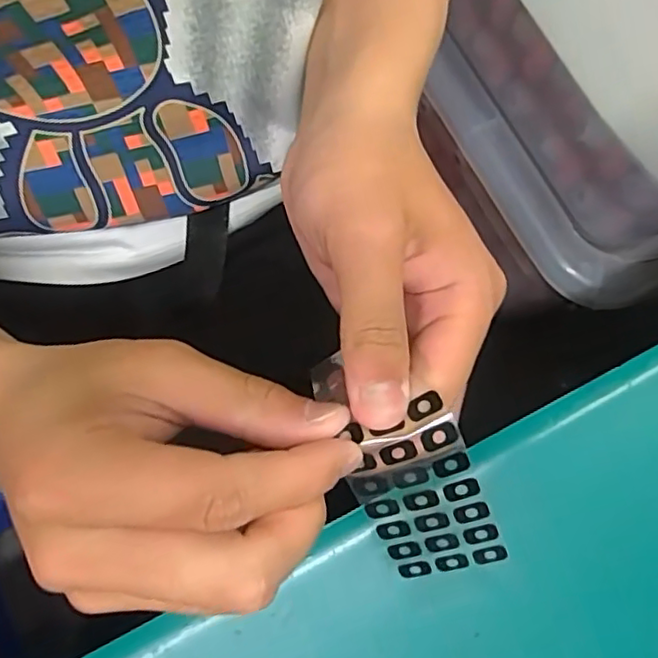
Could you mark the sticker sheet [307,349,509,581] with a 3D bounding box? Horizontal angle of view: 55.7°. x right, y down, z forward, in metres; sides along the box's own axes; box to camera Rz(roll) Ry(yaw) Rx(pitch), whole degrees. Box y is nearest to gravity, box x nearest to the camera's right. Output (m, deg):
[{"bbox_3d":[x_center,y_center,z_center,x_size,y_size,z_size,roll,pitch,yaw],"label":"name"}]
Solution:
[{"bbox_3d":[0.026,0.046,0.200,0.039,0.008,0.091,-18,116,15],"label":"sticker sheet"}]

